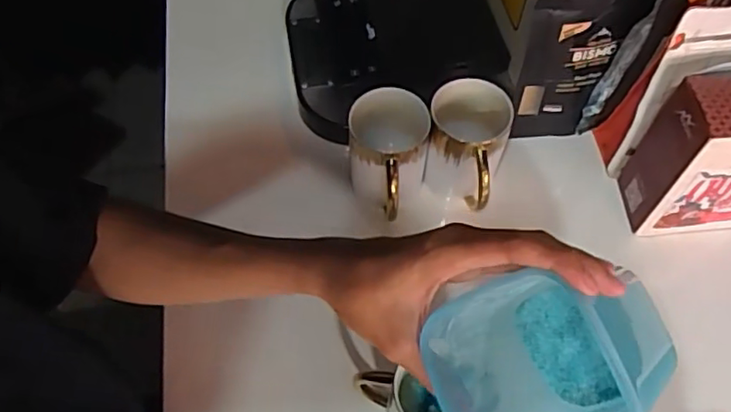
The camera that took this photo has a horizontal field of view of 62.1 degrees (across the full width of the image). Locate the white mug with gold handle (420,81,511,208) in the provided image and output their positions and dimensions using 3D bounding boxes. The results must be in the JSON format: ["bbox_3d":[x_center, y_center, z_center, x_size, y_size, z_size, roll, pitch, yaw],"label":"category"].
[{"bbox_3d":[0.090,-0.056,0.561,0.070,0.093,0.082,18,62,9],"label":"white mug with gold handle"}]

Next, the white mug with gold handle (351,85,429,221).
[{"bbox_3d":[0.021,-0.038,0.557,0.070,0.103,0.090,-2,61,-1],"label":"white mug with gold handle"}]

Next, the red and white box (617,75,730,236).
[{"bbox_3d":[0.303,-0.043,0.522,0.106,0.160,0.074,0,61,0],"label":"red and white box"}]

